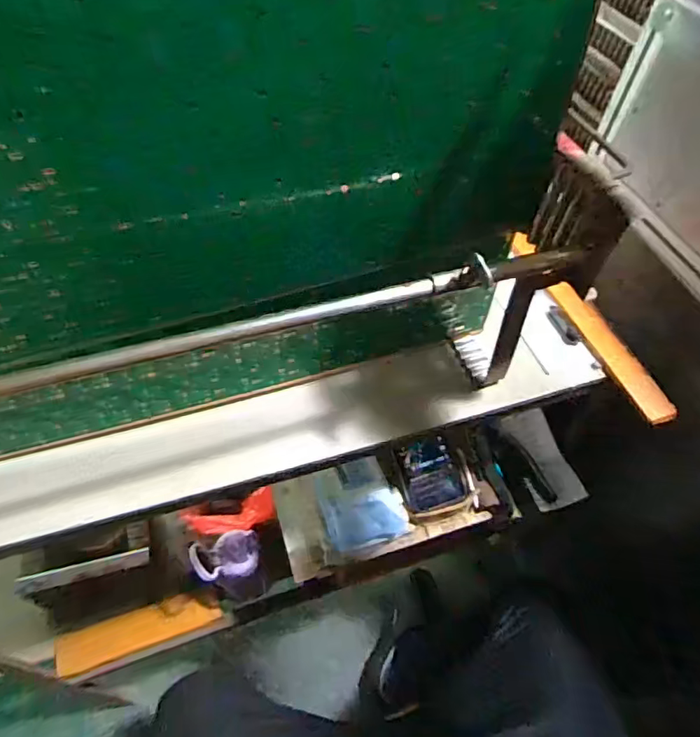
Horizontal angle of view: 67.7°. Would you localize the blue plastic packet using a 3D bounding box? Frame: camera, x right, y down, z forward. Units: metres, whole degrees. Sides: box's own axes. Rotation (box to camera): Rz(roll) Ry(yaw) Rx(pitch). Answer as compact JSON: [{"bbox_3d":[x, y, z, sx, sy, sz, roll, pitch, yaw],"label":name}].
[{"bbox_3d":[0.014,0.170,0.655,0.106,0.042,0.113,-18,86,-16],"label":"blue plastic packet"}]

